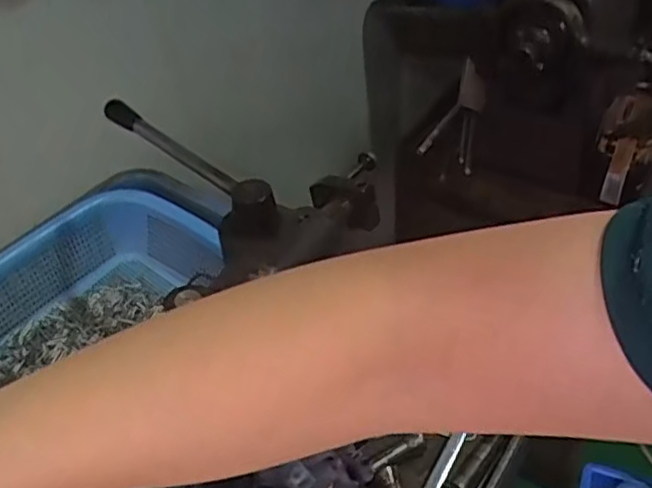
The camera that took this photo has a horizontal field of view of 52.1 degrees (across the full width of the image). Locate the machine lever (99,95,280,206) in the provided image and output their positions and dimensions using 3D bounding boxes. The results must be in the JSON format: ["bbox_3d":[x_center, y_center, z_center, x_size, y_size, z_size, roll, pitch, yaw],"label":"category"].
[{"bbox_3d":[-0.119,-0.076,0.546,0.202,0.018,0.022,30,52,32],"label":"machine lever"}]

